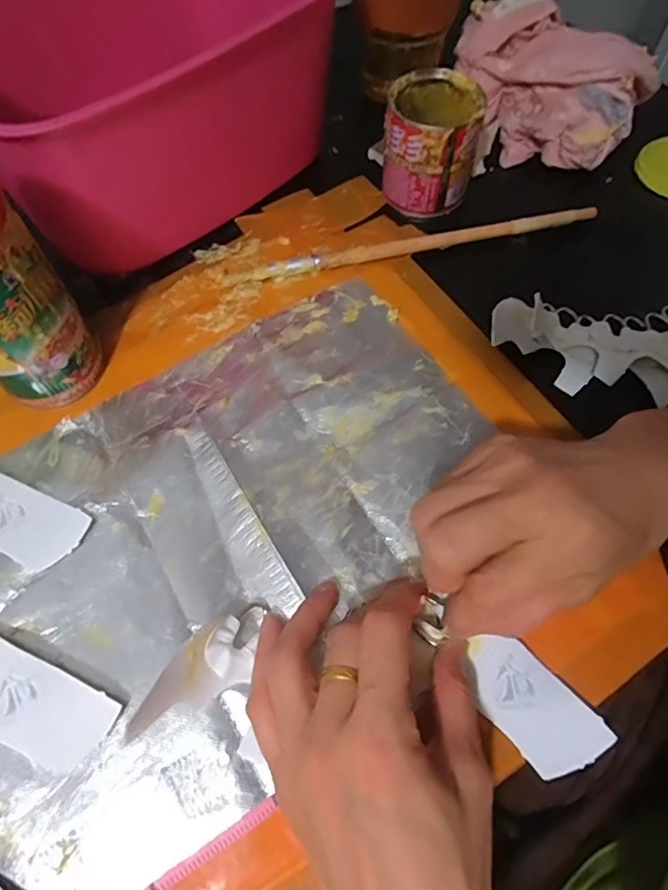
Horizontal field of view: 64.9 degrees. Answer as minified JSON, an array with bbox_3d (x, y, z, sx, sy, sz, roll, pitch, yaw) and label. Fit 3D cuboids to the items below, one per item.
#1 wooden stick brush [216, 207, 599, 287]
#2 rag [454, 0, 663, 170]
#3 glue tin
[{"bbox_3d":[0.053,-0.137,0.365,0.258,0.015,0.009,-11,63,-5],"label":"wooden stick brush"},{"bbox_3d":[0.157,-0.276,0.411,0.151,0.079,0.091,35,68,17],"label":"rag"},{"bbox_3d":[0.068,-0.212,0.374,0.061,0.073,0.060,0,63,1],"label":"glue tin"}]

